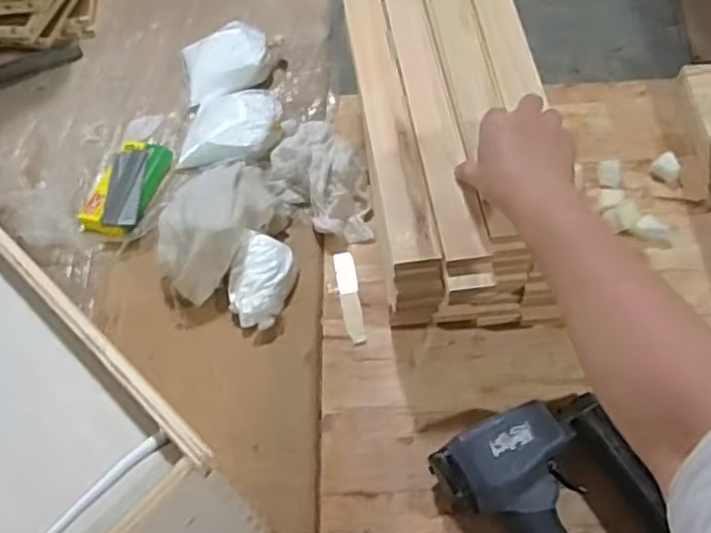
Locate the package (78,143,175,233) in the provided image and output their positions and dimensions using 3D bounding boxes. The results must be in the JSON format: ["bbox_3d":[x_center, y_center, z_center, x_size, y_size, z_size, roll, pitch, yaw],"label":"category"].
[{"bbox_3d":[-0.266,-0.092,0.787,0.067,0.033,0.123,10,59,9],"label":"package"}]

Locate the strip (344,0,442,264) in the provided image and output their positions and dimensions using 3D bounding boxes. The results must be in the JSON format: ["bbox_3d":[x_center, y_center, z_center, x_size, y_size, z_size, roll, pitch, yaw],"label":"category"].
[{"bbox_3d":[0.030,-0.153,0.663,0.043,0.008,0.348,-7,57,-3],"label":"strip"}]

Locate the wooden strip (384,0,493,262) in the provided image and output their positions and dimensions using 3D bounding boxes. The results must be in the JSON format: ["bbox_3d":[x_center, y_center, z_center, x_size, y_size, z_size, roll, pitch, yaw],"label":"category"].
[{"bbox_3d":[0.074,-0.157,0.666,0.042,0.007,0.356,-7,57,-3],"label":"wooden strip"}]

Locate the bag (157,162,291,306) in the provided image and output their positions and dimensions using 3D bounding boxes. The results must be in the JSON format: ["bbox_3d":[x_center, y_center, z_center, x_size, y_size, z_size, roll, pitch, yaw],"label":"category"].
[{"bbox_3d":[-0.150,-0.048,0.725,0.092,0.070,0.153,32,65,21],"label":"bag"}]

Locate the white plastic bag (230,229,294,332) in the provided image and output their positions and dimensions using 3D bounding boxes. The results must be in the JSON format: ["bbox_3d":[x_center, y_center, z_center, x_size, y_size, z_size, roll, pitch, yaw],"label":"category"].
[{"bbox_3d":[-0.100,0.015,0.709,0.063,0.027,0.097,10,59,10],"label":"white plastic bag"}]

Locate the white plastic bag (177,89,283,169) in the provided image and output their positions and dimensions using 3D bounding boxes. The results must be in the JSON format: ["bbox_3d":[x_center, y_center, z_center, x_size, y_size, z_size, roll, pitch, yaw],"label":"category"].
[{"bbox_3d":[-0.154,-0.167,0.812,0.127,0.055,0.100,0,58,3],"label":"white plastic bag"}]

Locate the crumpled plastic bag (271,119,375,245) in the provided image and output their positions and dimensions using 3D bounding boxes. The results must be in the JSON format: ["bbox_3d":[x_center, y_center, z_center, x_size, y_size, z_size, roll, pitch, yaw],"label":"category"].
[{"bbox_3d":[-0.037,-0.099,0.761,0.090,0.053,0.170,-32,61,-16],"label":"crumpled plastic bag"}]

